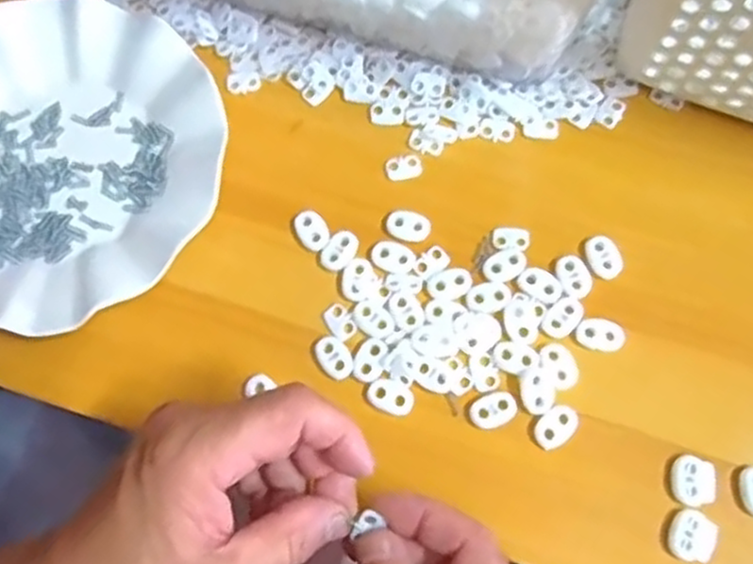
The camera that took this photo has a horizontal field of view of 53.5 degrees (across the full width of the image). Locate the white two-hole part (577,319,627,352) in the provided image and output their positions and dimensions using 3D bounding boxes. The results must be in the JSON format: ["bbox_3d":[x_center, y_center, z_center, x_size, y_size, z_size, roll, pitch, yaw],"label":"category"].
[{"bbox_3d":[0.111,0.026,0.369,0.023,0.004,0.016,9,73,4],"label":"white two-hole part"}]

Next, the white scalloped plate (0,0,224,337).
[{"bbox_3d":[-0.172,-0.065,0.396,0.177,0.027,0.181,0,72,1],"label":"white scalloped plate"}]

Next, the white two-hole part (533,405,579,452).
[{"bbox_3d":[0.086,0.069,0.356,0.023,0.004,0.015,-39,76,-10],"label":"white two-hole part"}]

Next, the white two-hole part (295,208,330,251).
[{"bbox_3d":[-0.034,-0.026,0.394,0.016,0.009,0.022,-37,75,-10],"label":"white two-hole part"}]

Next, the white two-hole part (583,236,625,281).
[{"bbox_3d":[0.117,-0.013,0.382,0.016,0.004,0.023,-31,74,-8],"label":"white two-hole part"}]

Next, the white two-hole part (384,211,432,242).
[{"bbox_3d":[0.017,-0.030,0.390,0.023,0.004,0.015,12,73,5],"label":"white two-hole part"}]

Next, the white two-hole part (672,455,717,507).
[{"bbox_3d":[0.148,0.092,0.346,0.019,0.004,0.022,-3,72,1],"label":"white two-hole part"}]

